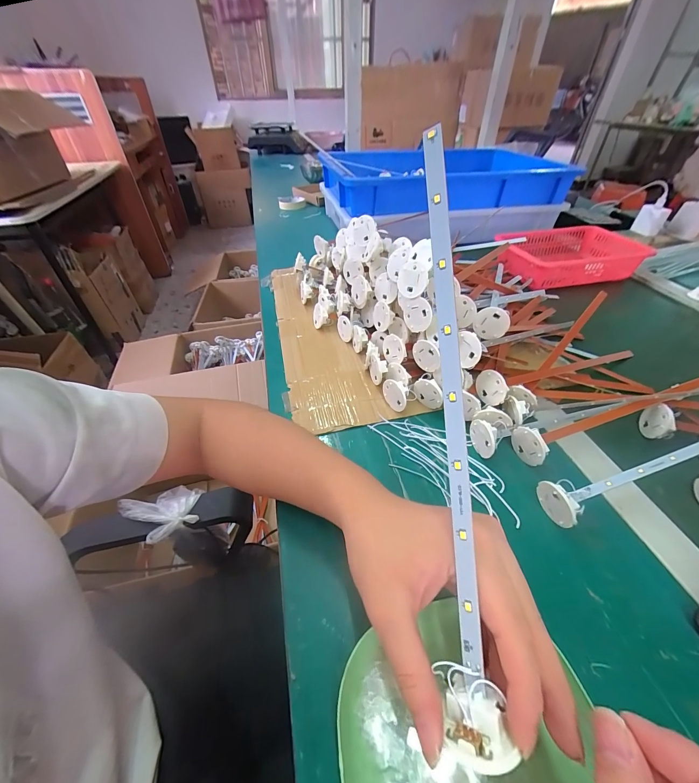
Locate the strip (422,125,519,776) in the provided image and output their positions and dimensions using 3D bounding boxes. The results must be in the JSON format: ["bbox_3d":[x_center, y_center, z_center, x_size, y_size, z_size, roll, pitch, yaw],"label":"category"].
[{"bbox_3d":[0.051,0.015,0.156,0.024,0.027,0.286,-3,86,-2],"label":"strip"}]

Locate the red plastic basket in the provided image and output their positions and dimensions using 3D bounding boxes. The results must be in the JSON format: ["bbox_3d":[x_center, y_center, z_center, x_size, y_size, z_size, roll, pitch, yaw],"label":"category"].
[{"bbox_3d":[0.435,-0.274,0.647,0.268,0.059,0.166,-7,44,-6],"label":"red plastic basket"}]

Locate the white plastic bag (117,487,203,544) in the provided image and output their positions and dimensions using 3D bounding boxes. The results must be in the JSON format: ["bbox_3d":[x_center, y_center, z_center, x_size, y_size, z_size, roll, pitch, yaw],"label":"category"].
[{"bbox_3d":[-0.269,0.173,0.470,0.097,0.034,0.084,-29,50,-26],"label":"white plastic bag"}]

